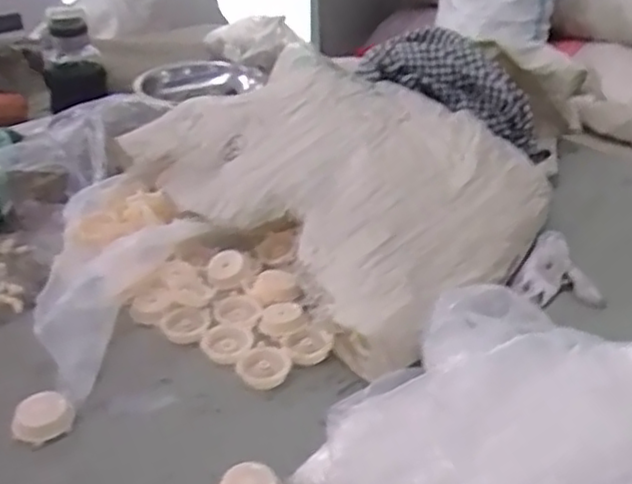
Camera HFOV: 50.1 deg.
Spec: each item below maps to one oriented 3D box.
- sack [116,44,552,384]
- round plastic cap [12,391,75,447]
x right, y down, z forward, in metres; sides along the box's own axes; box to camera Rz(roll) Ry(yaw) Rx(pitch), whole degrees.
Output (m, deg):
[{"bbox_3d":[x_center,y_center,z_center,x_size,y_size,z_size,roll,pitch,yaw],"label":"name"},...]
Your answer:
[{"bbox_3d":[0.030,-0.093,0.882,0.363,0.142,0.503,-26,39,-34],"label":"sack"},{"bbox_3d":[-0.257,0.164,0.631,0.046,0.023,0.049,-1,31,1],"label":"round plastic cap"}]

